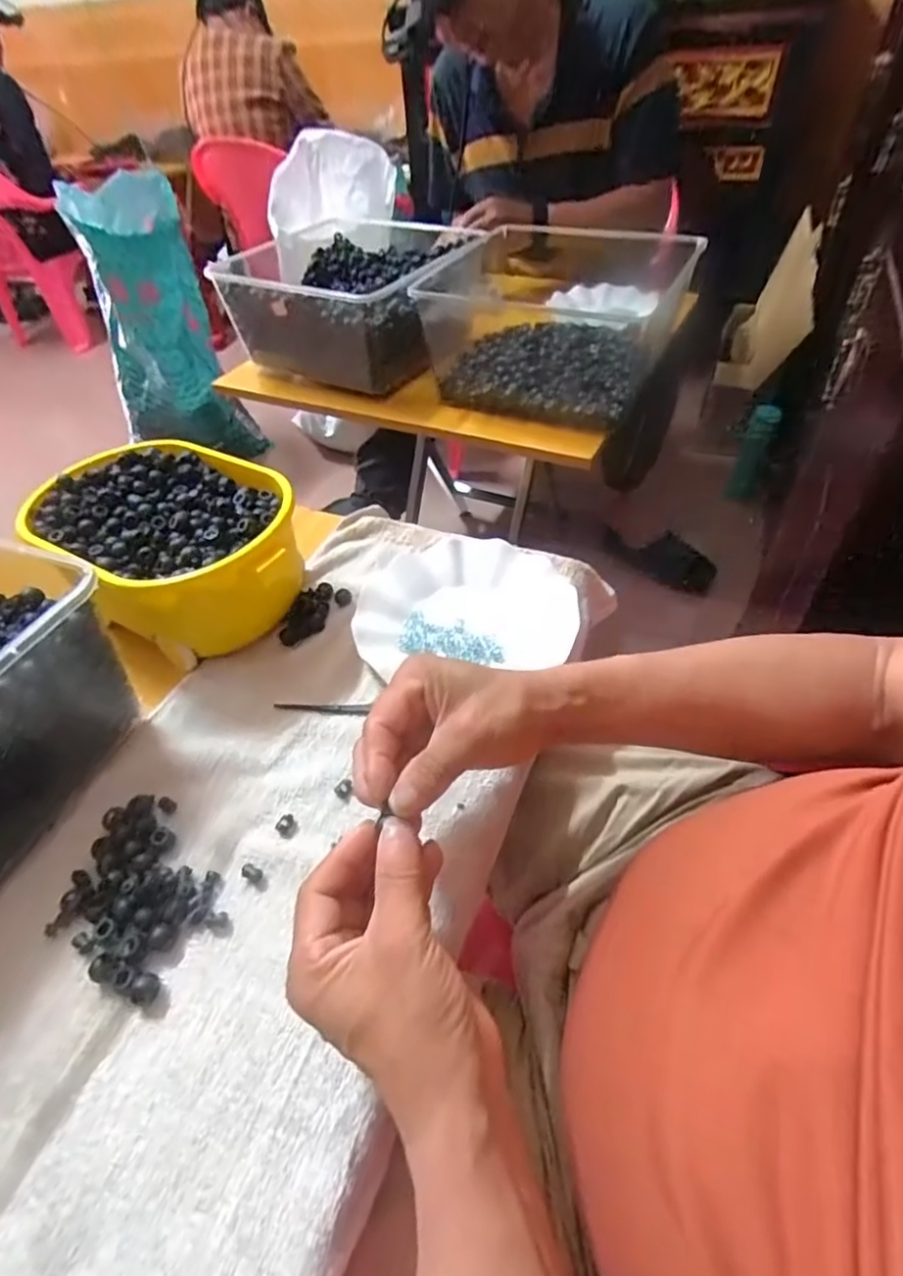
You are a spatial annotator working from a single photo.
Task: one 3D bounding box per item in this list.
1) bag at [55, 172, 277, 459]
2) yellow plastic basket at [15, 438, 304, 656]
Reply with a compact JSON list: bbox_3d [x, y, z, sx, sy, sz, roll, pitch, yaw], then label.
[{"bbox_3d":[-0.689,-0.706,1.437,0.299,0.586,0.304,-22,49,-16],"label":"bag"},{"bbox_3d":[-0.233,-0.080,0.514,0.235,0.084,0.167,24,53,25],"label":"yellow plastic basket"}]

